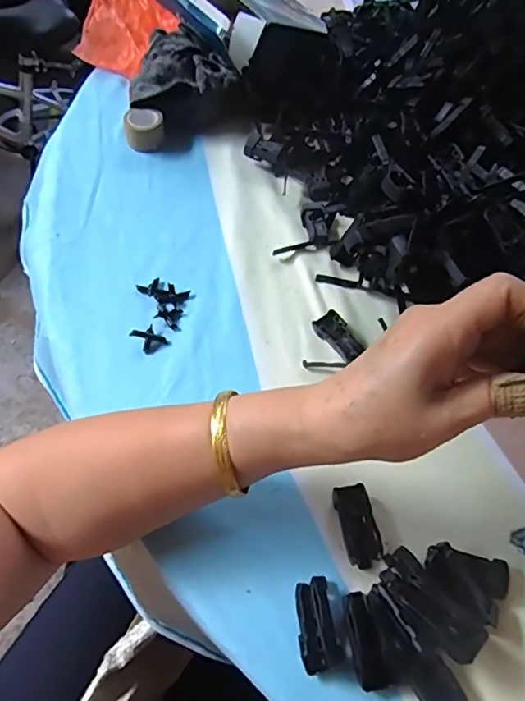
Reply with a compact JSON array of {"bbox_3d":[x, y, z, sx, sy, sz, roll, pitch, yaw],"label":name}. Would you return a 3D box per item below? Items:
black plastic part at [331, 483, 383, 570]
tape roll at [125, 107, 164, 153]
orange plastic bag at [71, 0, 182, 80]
[{"bbox_3d":[0.058,0.108,0.324,0.021,0.012,0.047,-9,59,-8],"label":"black plastic part"},{"bbox_3d":[-0.114,-0.214,0.508,0.036,0.025,0.036,-12,59,-10],"label":"tape roll"},{"bbox_3d":[-0.150,-0.374,0.588,0.104,0.058,0.143,5,58,0],"label":"orange plastic bag"}]

